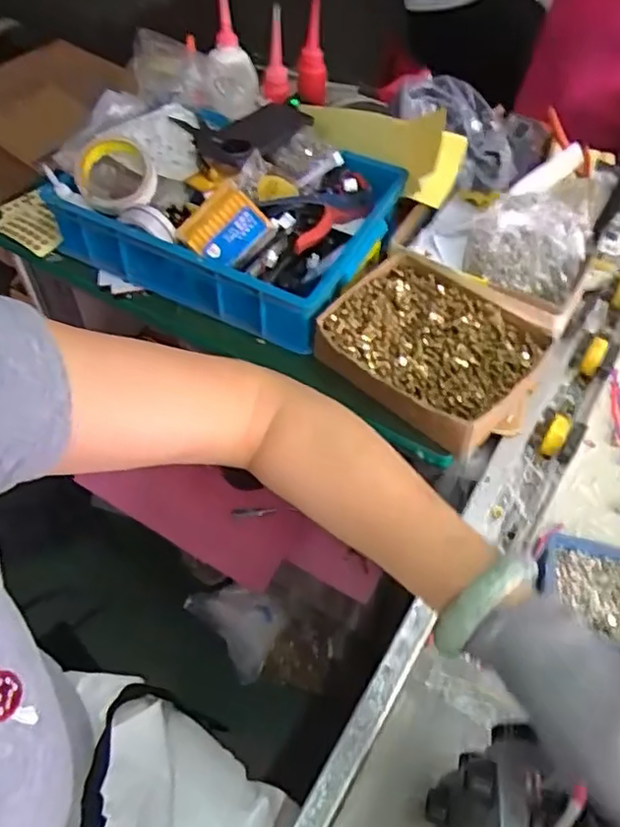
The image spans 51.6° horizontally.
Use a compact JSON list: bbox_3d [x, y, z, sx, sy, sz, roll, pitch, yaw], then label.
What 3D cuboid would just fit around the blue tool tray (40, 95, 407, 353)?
[{"bbox_3d":[-0.114,-0.265,0.804,0.411,0.090,0.296,20,54,13],"label":"blue tool tray"}]

